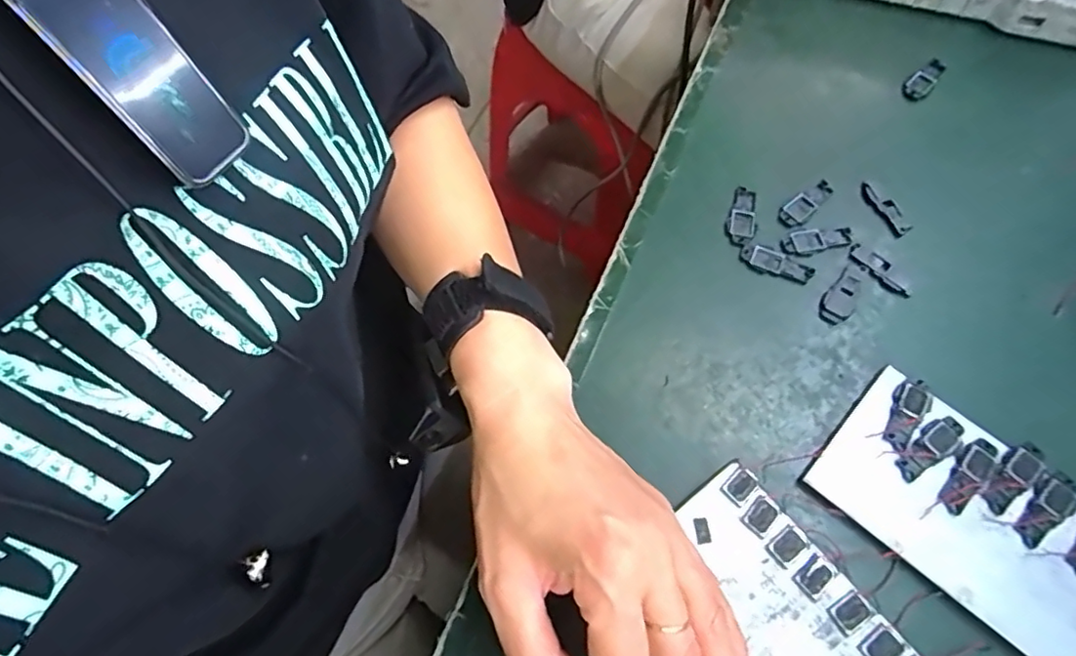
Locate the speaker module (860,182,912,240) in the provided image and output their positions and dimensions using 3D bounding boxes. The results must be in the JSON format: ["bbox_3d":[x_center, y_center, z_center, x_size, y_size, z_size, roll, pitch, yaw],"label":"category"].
[{"bbox_3d":[0.204,-0.071,0.355,0.013,0.004,0.039,-22,65,-8],"label":"speaker module"}]

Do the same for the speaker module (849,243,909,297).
[{"bbox_3d":[0.192,-0.033,0.336,0.013,0.004,0.039,-36,68,-14],"label":"speaker module"}]

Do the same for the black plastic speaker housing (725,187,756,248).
[{"bbox_3d":[0.120,-0.066,0.355,0.016,0.005,0.038,11,65,8],"label":"black plastic speaker housing"}]

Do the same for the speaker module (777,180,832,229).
[{"bbox_3d":[0.160,-0.075,0.357,0.038,0.004,0.014,-36,68,-14],"label":"speaker module"}]

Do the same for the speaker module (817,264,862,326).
[{"bbox_3d":[0.168,-0.020,0.331,0.016,0.004,0.040,33,70,17],"label":"speaker module"}]

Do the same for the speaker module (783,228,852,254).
[{"bbox_3d":[0.161,-0.051,0.347,0.037,0.004,0.014,-8,64,-1],"label":"speaker module"}]

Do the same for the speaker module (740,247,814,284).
[{"bbox_3d":[0.136,-0.037,0.341,0.039,0.004,0.012,27,68,15],"label":"speaker module"}]

